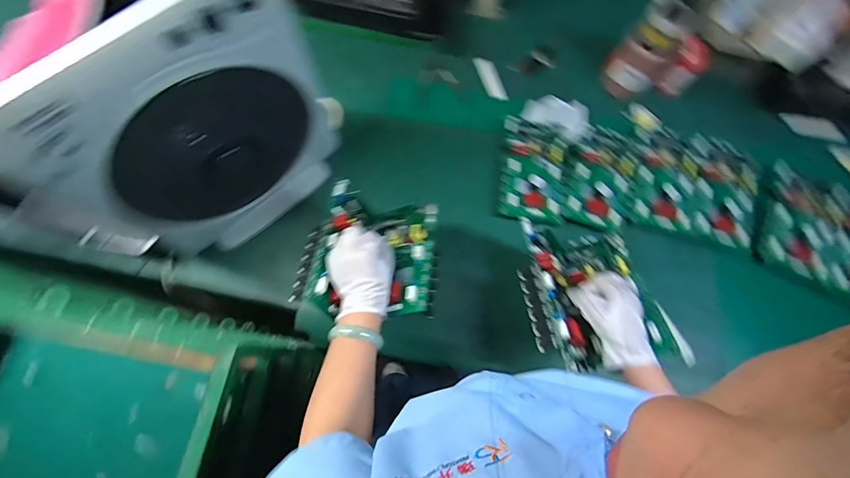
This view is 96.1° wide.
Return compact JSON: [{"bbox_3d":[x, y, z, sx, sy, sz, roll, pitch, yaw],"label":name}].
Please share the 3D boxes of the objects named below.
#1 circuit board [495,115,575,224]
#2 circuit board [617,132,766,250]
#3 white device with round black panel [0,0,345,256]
[{"bbox_3d":[0.229,-0.148,0.798,0.140,0.036,0.223,14,73,5],"label":"circuit board"},{"bbox_3d":[0.575,-0.122,0.802,0.270,0.030,0.236,17,74,4],"label":"circuit board"},{"bbox_3d":[-0.321,-0.141,0.589,0.380,0.411,0.088,-39,78,-11],"label":"white device with round black panel"}]

